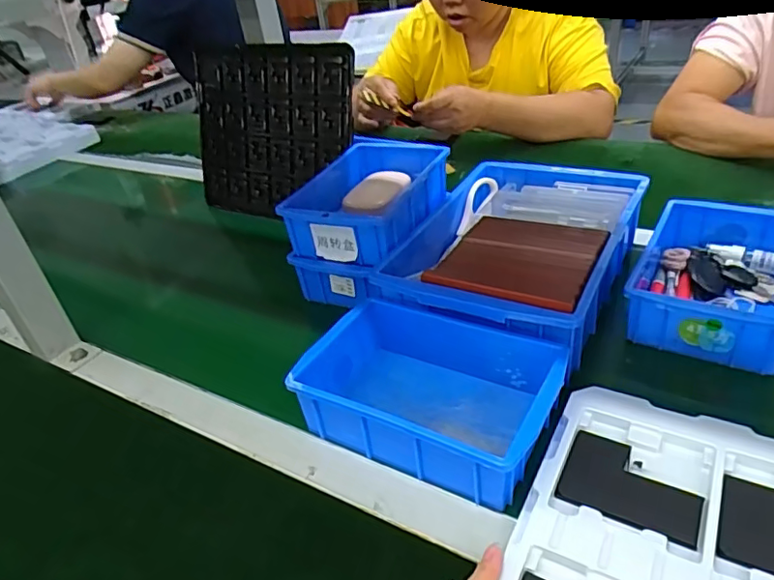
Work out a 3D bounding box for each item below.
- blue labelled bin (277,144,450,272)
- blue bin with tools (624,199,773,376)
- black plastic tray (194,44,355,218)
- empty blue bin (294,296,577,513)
[{"bbox_3d":[-0.016,-0.109,0.676,0.142,0.064,0.216,11,39,26],"label":"blue labelled bin"},{"bbox_3d":[0.327,-0.015,0.553,0.127,0.057,0.200,15,41,31],"label":"blue bin with tools"},{"bbox_3d":[-0.184,-0.243,0.859,0.311,0.244,0.015,10,14,30],"label":"black plastic tray"},{"bbox_3d":[0.037,0.082,0.472,0.201,0.056,0.140,14,40,29],"label":"empty blue bin"}]

